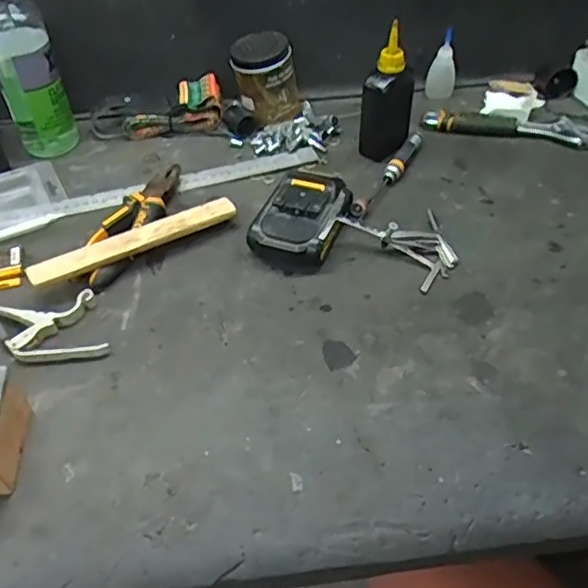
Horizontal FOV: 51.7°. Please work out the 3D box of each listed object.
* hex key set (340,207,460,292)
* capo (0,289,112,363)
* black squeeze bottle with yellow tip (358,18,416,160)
[{"bbox_3d":[0.109,-0.063,0.583,0.112,0.029,0.085,34,56,29],"label":"hex key set"},{"bbox_3d":[-0.211,0.029,0.515,0.102,0.009,0.071,-10,47,-8],"label":"capo"},{"bbox_3d":[0.104,-0.214,0.656,0.060,0.118,0.038,-35,55,-28],"label":"black squeeze bottle with yellow tip"}]

